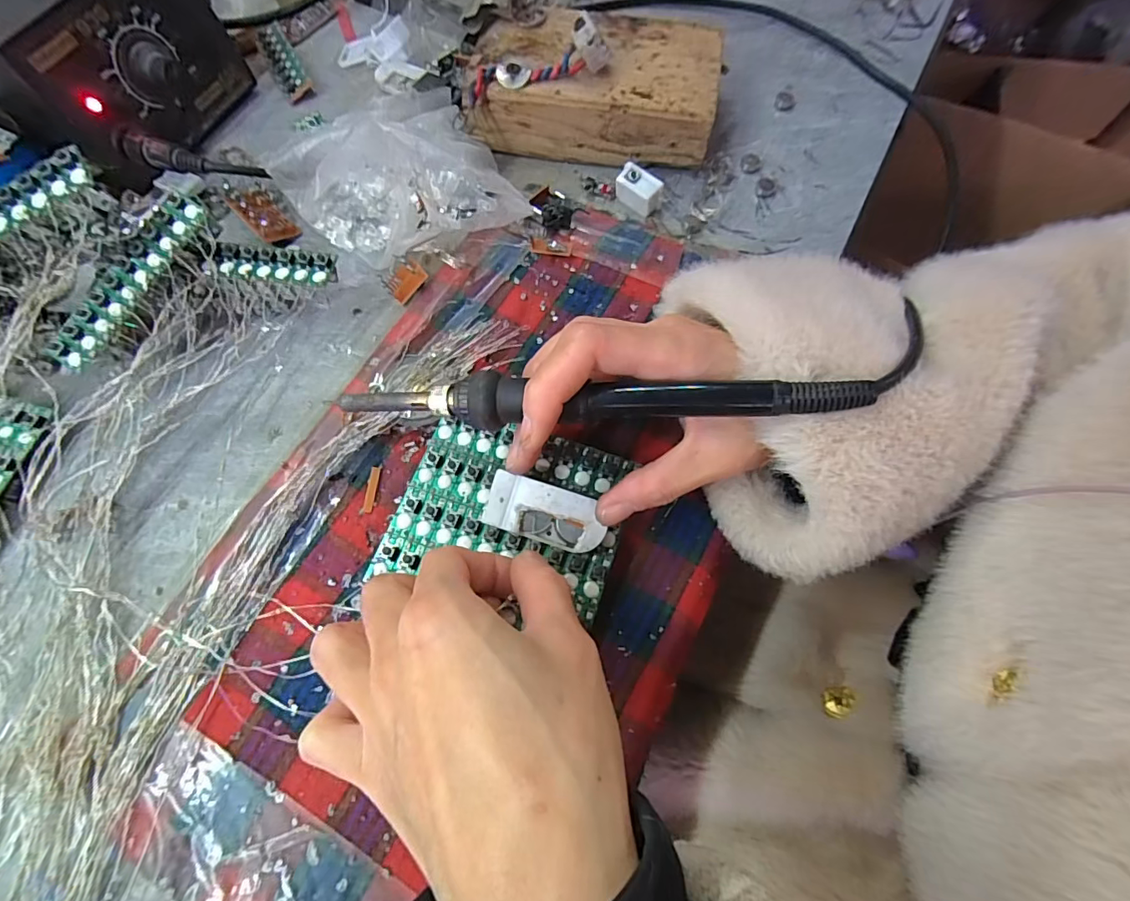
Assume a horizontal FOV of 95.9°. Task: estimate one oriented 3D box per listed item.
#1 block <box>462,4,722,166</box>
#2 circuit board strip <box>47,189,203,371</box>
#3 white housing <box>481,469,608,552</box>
[{"bbox_3d":[0.018,-0.221,0.309,0.145,0.035,0.085,3,69,2],"label":"block"},{"bbox_3d":[-0.201,-0.078,0.233,0.016,0.006,0.094,35,86,10],"label":"circuit board strip"},{"bbox_3d":[-0.008,0.026,0.213,0.049,0.006,0.024,19,92,5],"label":"white housing"}]

